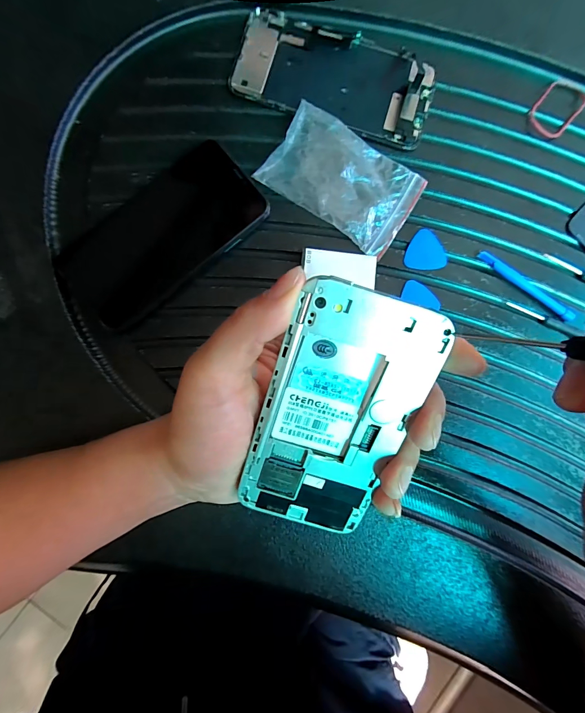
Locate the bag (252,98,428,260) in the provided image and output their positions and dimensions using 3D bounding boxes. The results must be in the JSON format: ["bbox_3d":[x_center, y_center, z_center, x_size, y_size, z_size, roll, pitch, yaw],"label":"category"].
[{"bbox_3d":[0.037,-0.128,0.250,0.106,0.017,0.067,32,85,0],"label":"bag"}]

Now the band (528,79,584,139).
[{"bbox_3d":[0.208,-0.195,0.270,0.031,0.005,0.057,42,85,0],"label":"band"}]

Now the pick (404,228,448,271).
[{"bbox_3d":[0.100,-0.079,0.257,0.030,0.004,0.029,13,86,-2],"label":"pick"}]

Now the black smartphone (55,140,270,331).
[{"bbox_3d":[-0.091,-0.085,0.247,0.142,0.008,0.072,-40,89,-4],"label":"black smartphone"}]

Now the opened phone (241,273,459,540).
[{"bbox_3d":[0.017,0.028,0.150,0.057,0.005,0.115,17,114,-2],"label":"opened phone"}]

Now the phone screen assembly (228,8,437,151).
[{"bbox_3d":[0.032,-0.210,0.262,0.147,0.004,0.075,15,86,-2],"label":"phone screen assembly"}]

